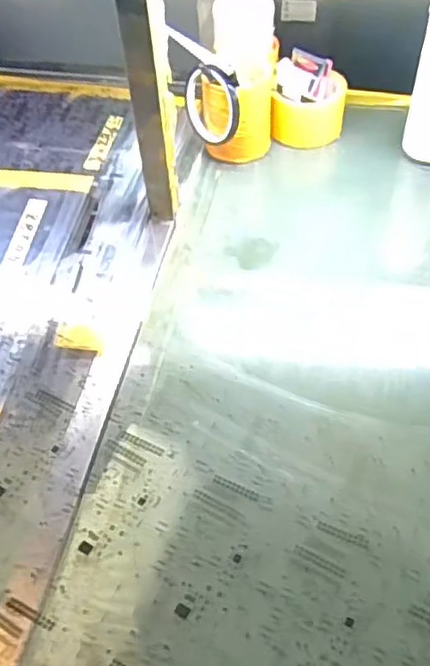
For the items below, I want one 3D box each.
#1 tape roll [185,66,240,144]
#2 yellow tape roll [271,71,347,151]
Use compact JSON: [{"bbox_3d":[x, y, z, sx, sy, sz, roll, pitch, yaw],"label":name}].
[{"bbox_3d":[-0.004,-0.273,0.742,0.083,0.096,0.014,47,56,7],"label":"tape roll"},{"bbox_3d":[0.121,-0.281,0.802,0.087,0.067,0.087,-1,53,2],"label":"yellow tape roll"}]

